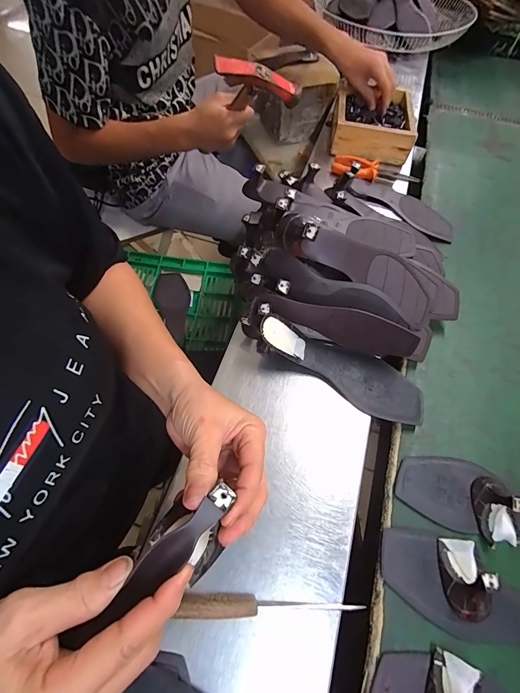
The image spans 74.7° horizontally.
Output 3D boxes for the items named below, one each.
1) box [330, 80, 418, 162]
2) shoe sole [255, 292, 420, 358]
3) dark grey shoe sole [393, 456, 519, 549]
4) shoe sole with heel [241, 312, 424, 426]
[{"bbox_3d":[0.226,-0.447,0.685,0.153,0.055,0.161,9,59,1],"label":"box"},{"bbox_3d":[0.097,-0.027,0.431,0.201,0.075,0.017,13,60,4],"label":"shoe sole"},{"bbox_3d":[0.271,0.176,0.366,0.226,0.042,0.078,22,61,9],"label":"dark grey shoe sole"},{"bbox_3d":[0.093,0.018,0.432,0.244,0.070,0.073,25,61,11],"label":"shoe sole with heel"}]

